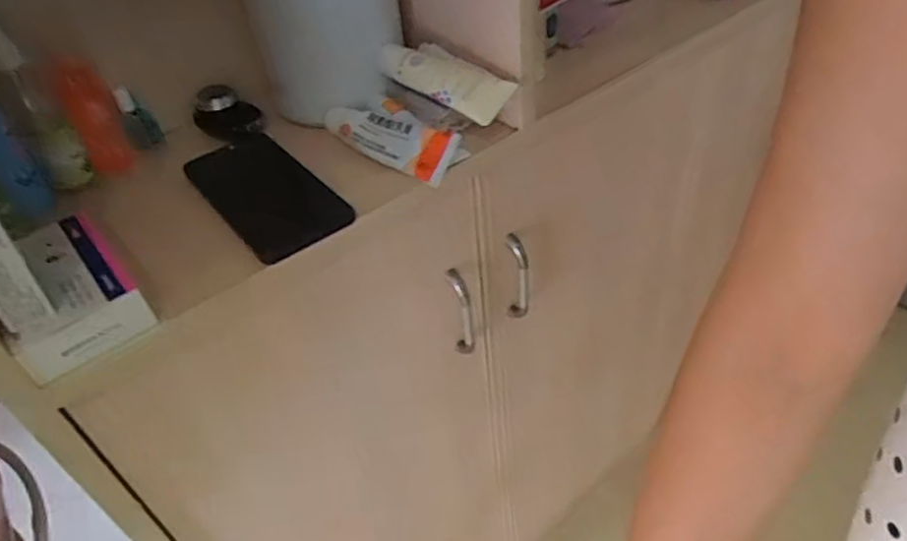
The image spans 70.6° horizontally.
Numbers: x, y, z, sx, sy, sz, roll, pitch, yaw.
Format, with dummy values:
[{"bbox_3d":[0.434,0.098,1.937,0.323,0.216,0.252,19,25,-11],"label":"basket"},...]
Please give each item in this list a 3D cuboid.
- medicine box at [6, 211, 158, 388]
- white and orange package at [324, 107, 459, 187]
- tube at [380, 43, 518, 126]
[{"bbox_3d":[-0.257,0.012,0.420,0.072,0.032,0.112,-29,49,-29],"label":"medicine box"},{"bbox_3d":[-0.056,-0.111,0.539,0.136,0.023,0.046,25,82,30],"label":"white and orange package"},{"bbox_3d":[-0.009,-0.161,0.536,0.124,0.027,0.039,32,50,30],"label":"tube"}]

